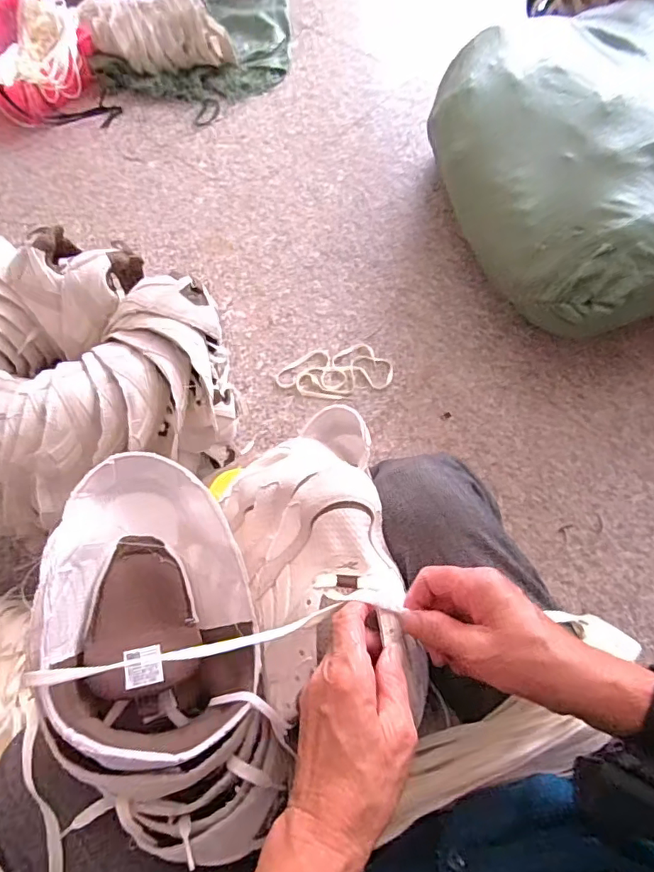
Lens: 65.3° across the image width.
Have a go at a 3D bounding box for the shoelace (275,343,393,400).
[{"bbox_3d":[0.015,-0.127,1.036,0.229,0.014,0.119,-8,66,0],"label":"shoelace"}]

